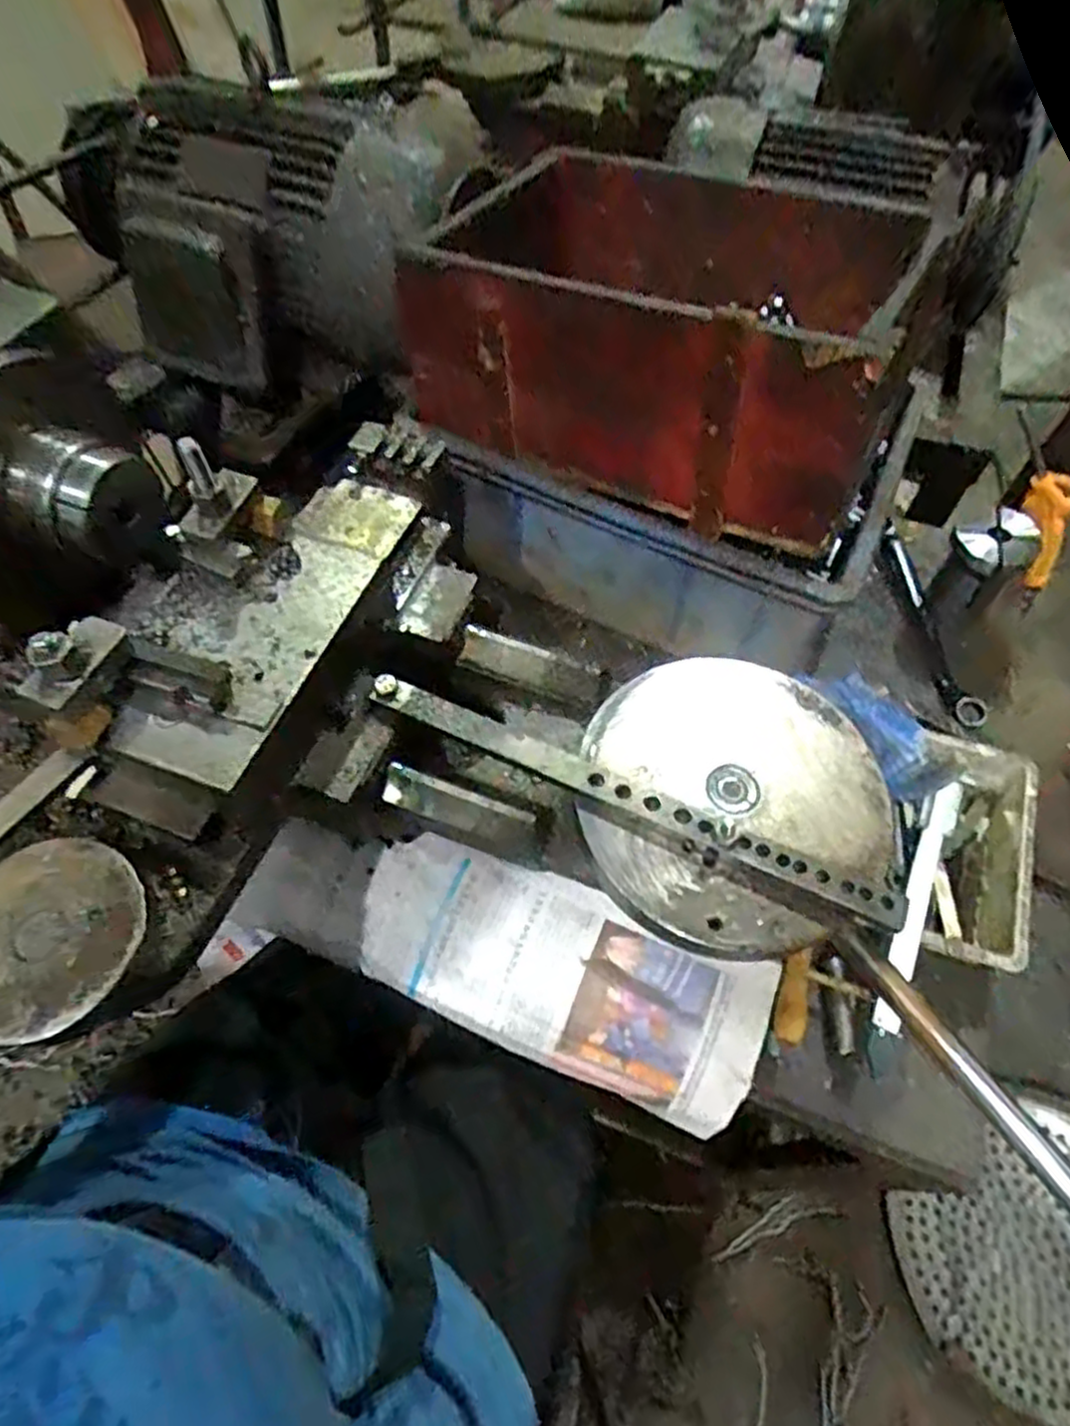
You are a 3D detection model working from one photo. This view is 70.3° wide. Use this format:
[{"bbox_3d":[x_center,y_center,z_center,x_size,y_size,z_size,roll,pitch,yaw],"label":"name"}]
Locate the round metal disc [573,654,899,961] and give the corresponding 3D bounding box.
[{"bbox_3d":[0.119,0.047,0.466,0.182,0.021,0.188,1,58,-1],"label":"round metal disc"}]

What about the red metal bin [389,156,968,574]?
[{"bbox_3d":[0.099,-0.323,0.605,0.362,0.147,0.287,21,59,11],"label":"red metal bin"}]

